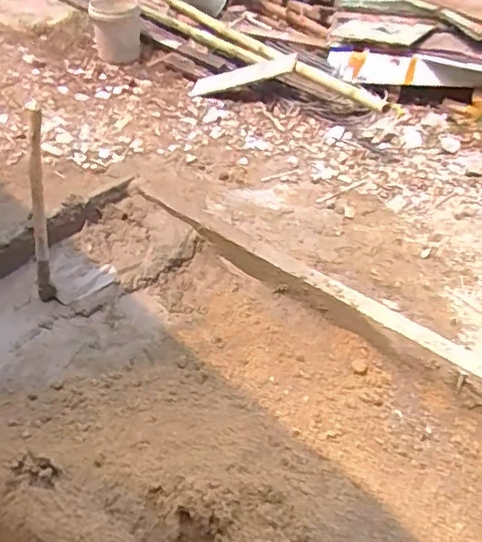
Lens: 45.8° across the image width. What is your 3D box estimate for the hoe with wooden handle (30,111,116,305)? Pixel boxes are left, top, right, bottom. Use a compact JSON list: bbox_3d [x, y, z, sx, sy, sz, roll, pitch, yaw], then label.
[{"bbox_3d":[-0.585,-0.202,1.860,0.253,0.528,0.270,-12,39,-15],"label":"hoe with wooden handle"}]

